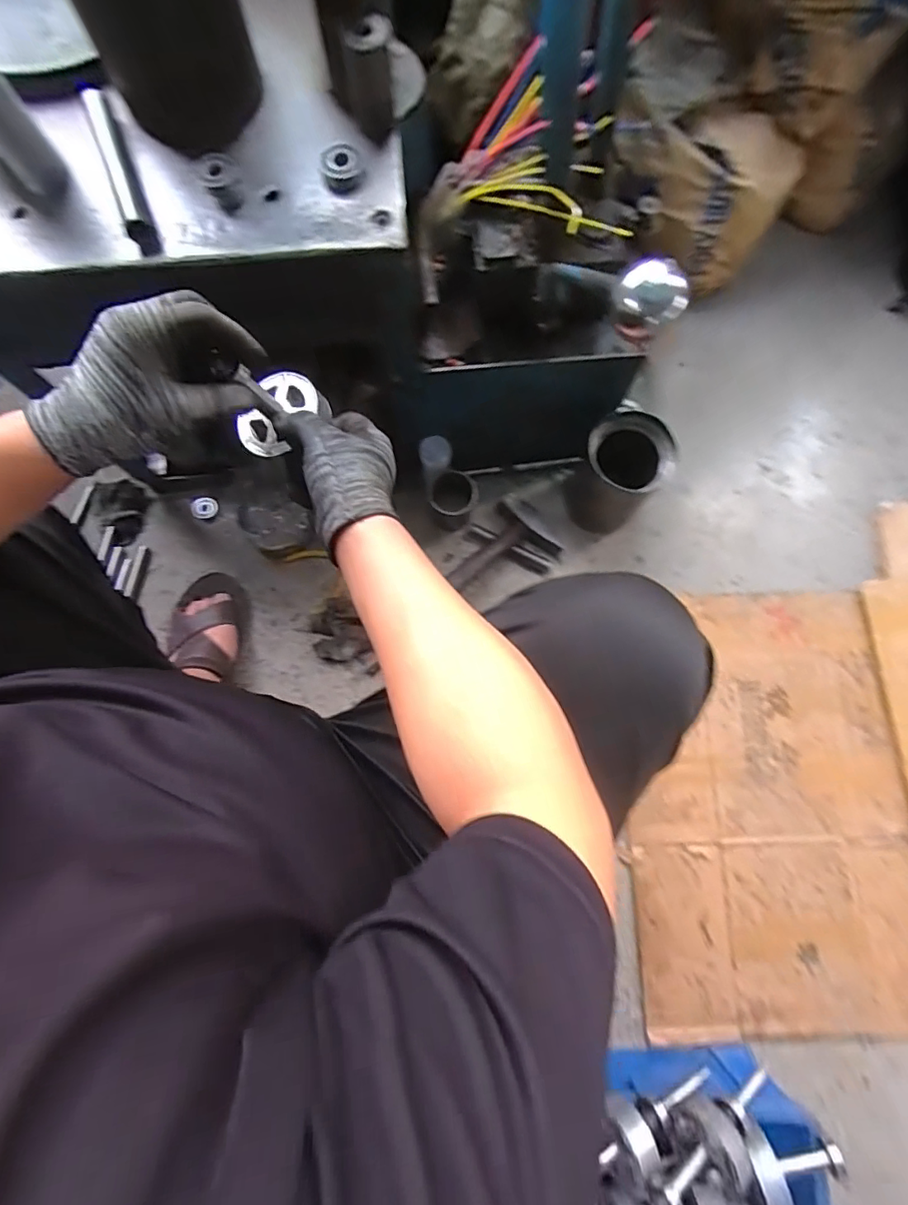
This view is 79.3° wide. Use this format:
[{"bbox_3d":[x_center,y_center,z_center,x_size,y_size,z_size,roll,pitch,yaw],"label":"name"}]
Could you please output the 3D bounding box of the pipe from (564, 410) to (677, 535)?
[{"bbox_3d":[0.237,-0.182,0.836,0.120,0.182,0.127,0,78,0],"label":"pipe"}]

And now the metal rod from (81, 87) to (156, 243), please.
[{"bbox_3d":[-0.301,-0.391,0.490,0.022,0.027,0.141,-21,79,-4],"label":"metal rod"}]

